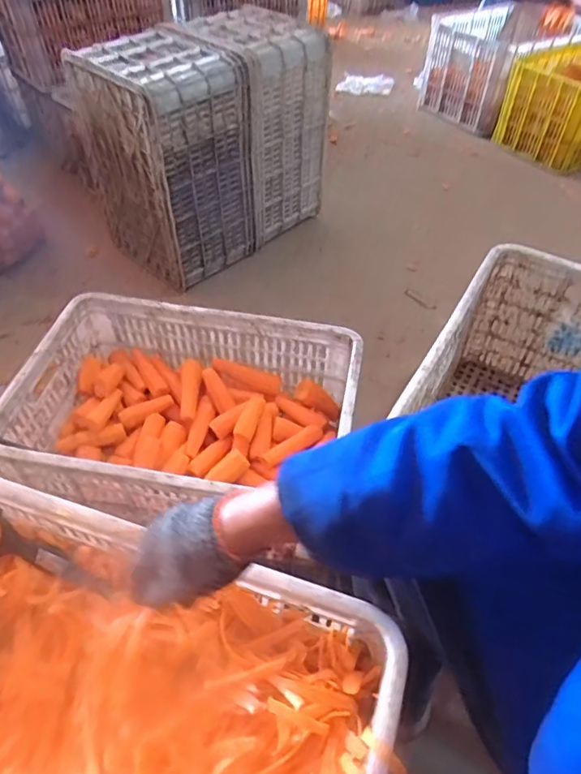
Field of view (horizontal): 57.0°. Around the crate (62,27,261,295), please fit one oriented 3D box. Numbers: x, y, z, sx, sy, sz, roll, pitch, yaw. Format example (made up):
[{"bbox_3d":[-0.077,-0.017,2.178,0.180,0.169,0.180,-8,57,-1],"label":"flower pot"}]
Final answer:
[{"bbox_3d":[-0.312,-0.577,1.364,0.296,0.458,0.371,-36,59,-29],"label":"crate"}]

